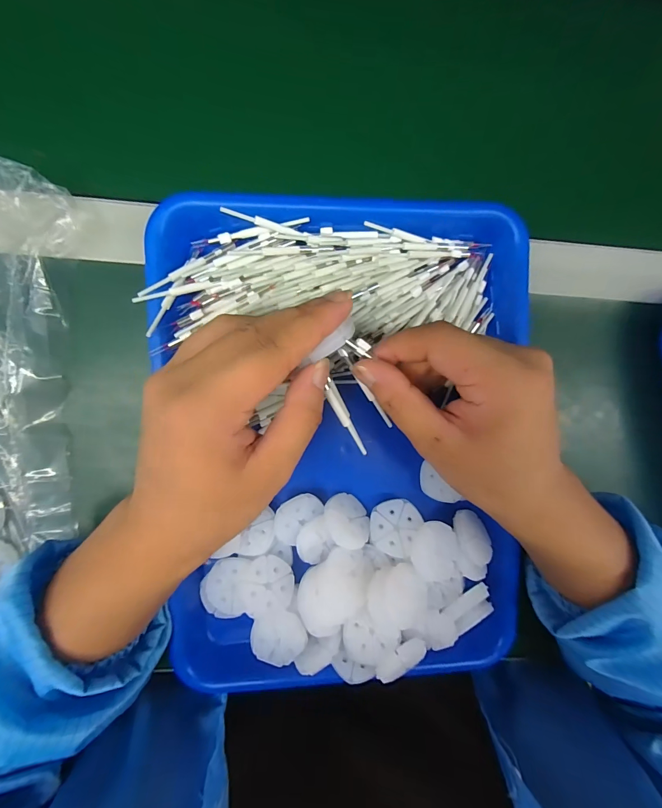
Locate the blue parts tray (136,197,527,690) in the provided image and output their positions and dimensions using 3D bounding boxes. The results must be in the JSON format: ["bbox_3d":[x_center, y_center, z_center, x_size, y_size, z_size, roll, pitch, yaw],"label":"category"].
[{"bbox_3d":[0.012,0.031,0.252,0.246,0.047,0.335,-1,96,-6],"label":"blue parts tray"}]

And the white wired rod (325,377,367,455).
[{"bbox_3d":[0.009,0.009,0.205,0.007,0.004,0.047,-28,106,-3],"label":"white wired rod"}]

